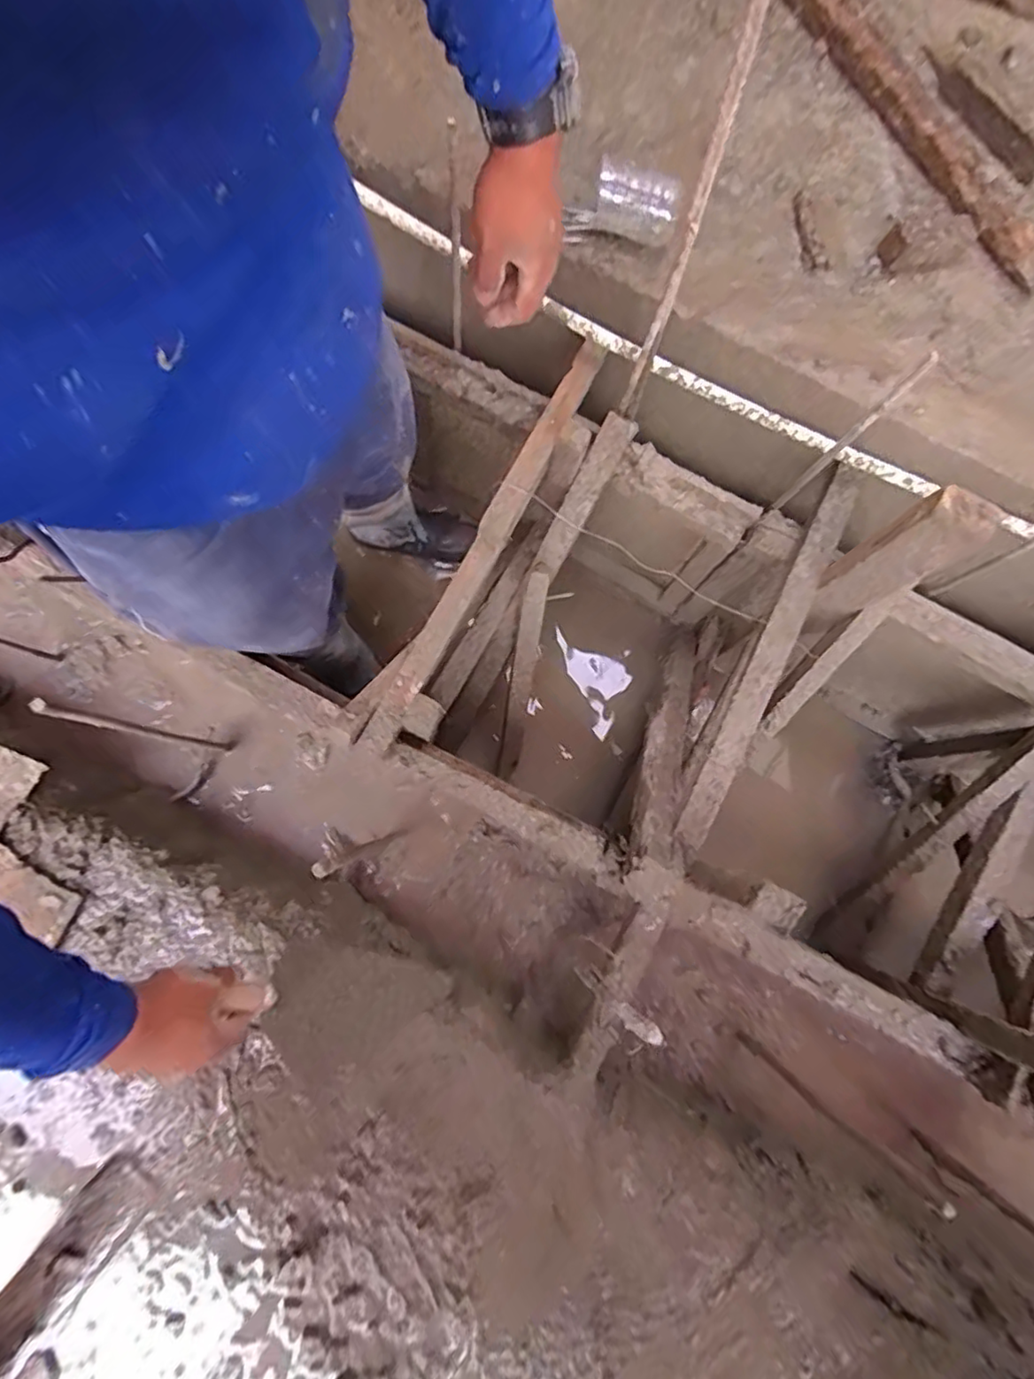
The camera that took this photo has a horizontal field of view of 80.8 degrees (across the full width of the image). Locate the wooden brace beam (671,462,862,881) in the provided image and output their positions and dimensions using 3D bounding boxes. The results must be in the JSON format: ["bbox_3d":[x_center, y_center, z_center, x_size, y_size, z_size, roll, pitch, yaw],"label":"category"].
[{"bbox_3d":[0.371,-0.043,0.911,0.059,0.040,0.660,28,79,2],"label":"wooden brace beam"}]

